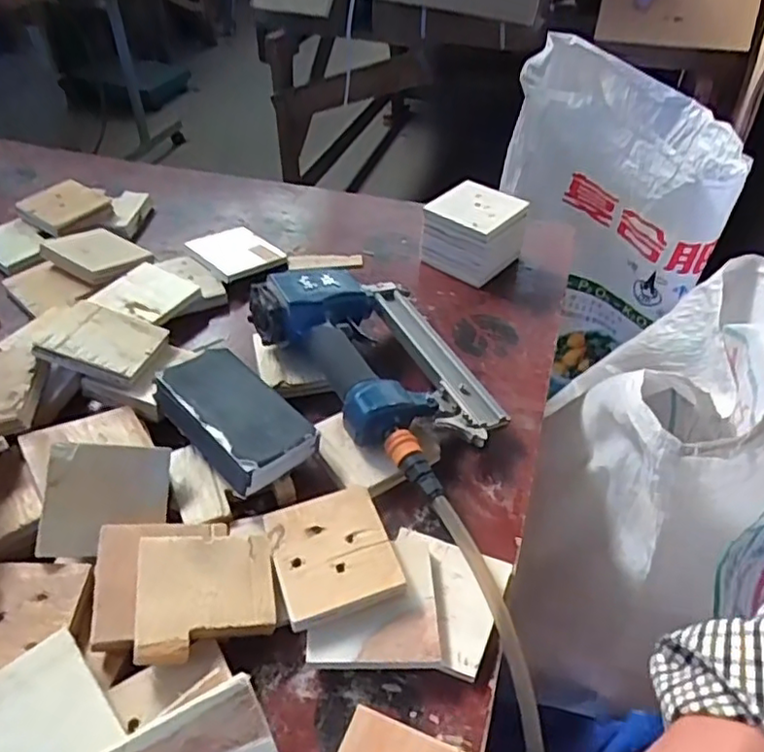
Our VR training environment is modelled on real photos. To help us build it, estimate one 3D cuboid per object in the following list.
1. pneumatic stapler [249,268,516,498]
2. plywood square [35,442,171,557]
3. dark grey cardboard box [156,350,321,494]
[{"bbox_3d":[0.013,-0.017,0.600,0.164,0.086,0.254,-32,51,-27],"label":"pneumatic stapler"},{"bbox_3d":[-0.207,0.093,0.484,0.086,0.011,0.081,8,71,-31],"label":"plywood square"},{"bbox_3d":[-0.123,0.033,0.538,0.077,0.039,0.136,-35,53,-30],"label":"dark grey cardboard box"}]

